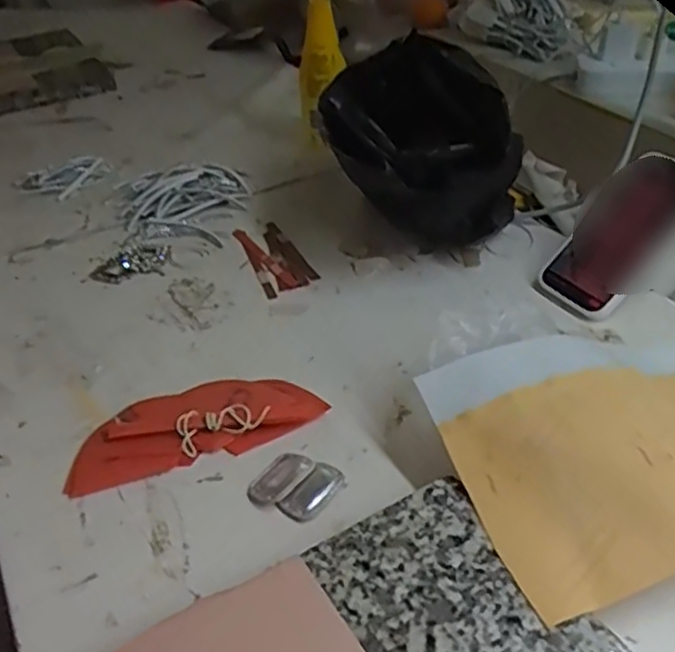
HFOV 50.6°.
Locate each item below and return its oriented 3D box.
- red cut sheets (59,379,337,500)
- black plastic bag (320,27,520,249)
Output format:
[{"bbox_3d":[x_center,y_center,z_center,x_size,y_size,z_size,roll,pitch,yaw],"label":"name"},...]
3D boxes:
[{"bbox_3d":[-0.113,0.074,0.565,0.194,0.016,0.081,-14,38,-14],"label":"red cut sheets"},{"bbox_3d":[0.080,-0.191,0.768,0.170,0.172,0.248,-6,37,-3],"label":"black plastic bag"}]

